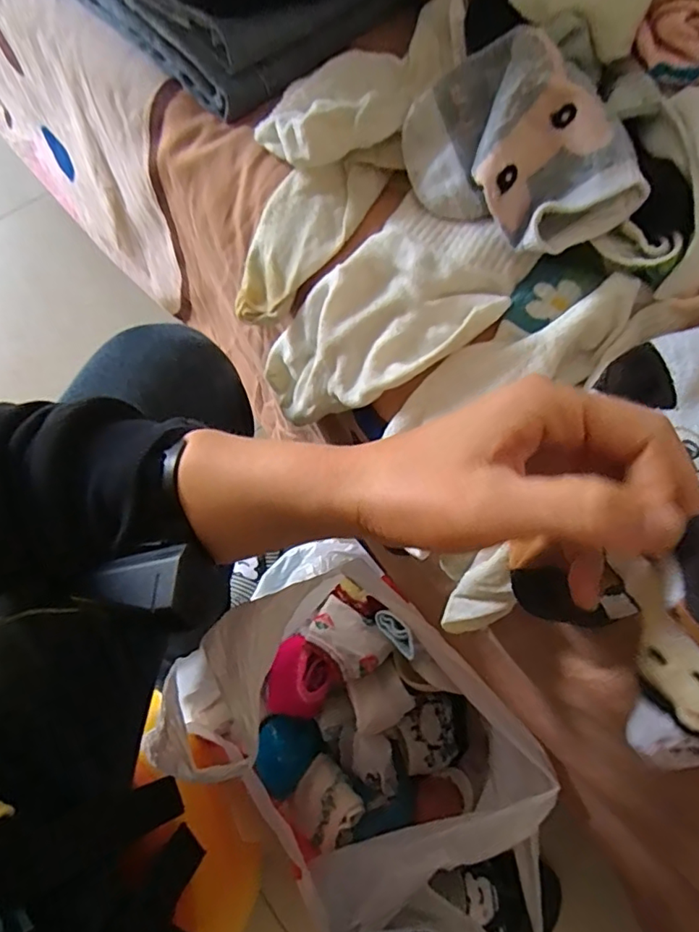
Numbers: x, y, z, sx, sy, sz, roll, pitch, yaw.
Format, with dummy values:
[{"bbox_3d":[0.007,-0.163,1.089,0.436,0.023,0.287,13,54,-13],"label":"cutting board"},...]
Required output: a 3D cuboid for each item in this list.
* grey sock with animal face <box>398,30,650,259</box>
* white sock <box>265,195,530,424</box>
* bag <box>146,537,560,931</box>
[{"bbox_3d":[0.079,-0.155,0.275,0.029,0.085,0.118,-15,67,-51],"label":"grey sock with animal face"},{"bbox_3d":[0.006,-0.084,0.336,0.195,0.055,0.098,-27,68,31],"label":"white sock"},{"bbox_3d":[0.010,0.274,0.510,0.234,0.253,0.331,-40,75,-14],"label":"bag"}]

